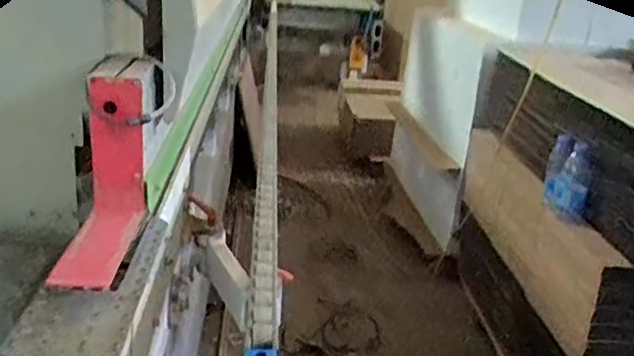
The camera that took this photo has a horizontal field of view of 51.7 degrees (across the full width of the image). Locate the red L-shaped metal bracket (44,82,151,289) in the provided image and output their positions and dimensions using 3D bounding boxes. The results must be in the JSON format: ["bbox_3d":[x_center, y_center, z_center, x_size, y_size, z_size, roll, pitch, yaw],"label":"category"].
[{"bbox_3d":[-0.320,0.004,0.957,0.095,0.232,0.270,2,21,-5],"label":"red L-shaped metal bracket"}]

